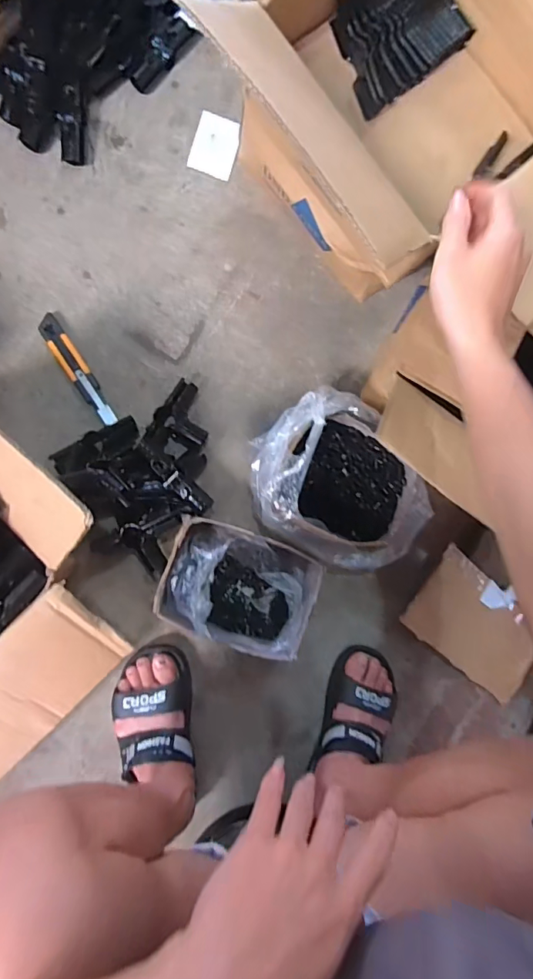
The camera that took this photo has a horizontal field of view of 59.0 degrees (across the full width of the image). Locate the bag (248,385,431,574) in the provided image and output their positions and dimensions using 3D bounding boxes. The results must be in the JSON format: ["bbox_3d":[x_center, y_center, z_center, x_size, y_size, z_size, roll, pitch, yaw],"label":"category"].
[{"bbox_3d":[0.103,-0.002,0.691,0.218,0.127,0.264,-40,94,-8],"label":"bag"}]

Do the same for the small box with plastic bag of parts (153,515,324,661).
[{"bbox_3d":[-0.039,0.135,0.677,0.210,0.117,0.150,24,85,-7],"label":"small box with plastic bag of parts"}]

